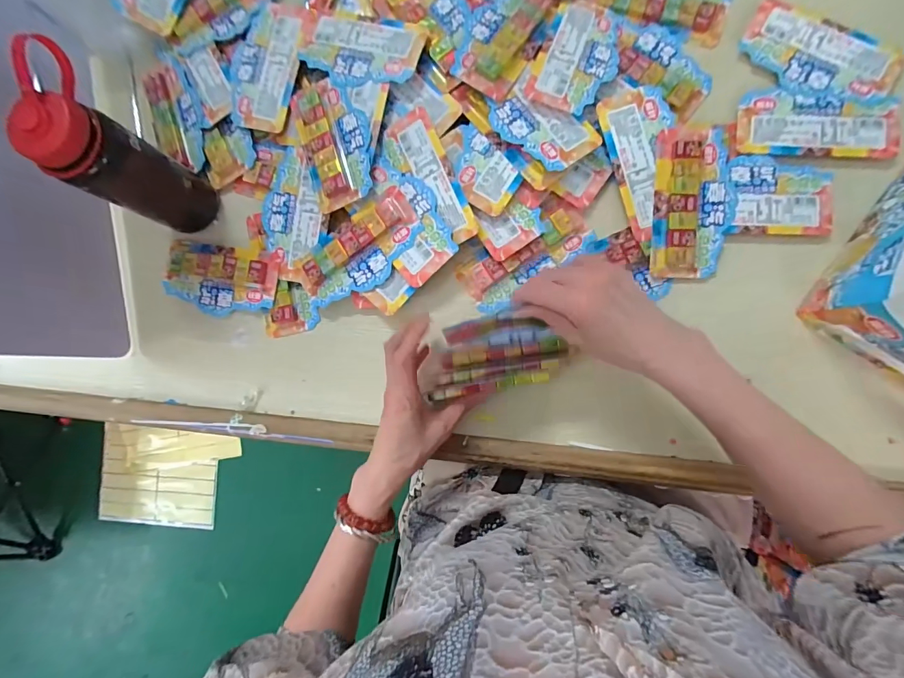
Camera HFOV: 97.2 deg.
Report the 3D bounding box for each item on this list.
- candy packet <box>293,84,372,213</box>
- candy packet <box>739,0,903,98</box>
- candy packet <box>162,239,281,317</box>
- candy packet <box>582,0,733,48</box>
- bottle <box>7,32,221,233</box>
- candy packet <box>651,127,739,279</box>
[{"bbox_3d":[-0.124,-0.213,0.422,0.072,0.011,0.140,-17,87,5],"label":"candy packet"},{"bbox_3d":[0.372,-0.287,0.407,0.146,0.007,0.081,29,92,6],"label":"candy packet"},{"bbox_3d":[-0.268,-0.068,0.457,0.142,0.011,0.077,10,90,6],"label":"candy packet"},{"bbox_3d":[0.221,-0.367,0.423,0.145,0.013,0.074,21,91,6],"label":"candy packet"},{"bbox_3d":[-0.306,-0.172,0.374,0.058,0.167,0.093,-29,86,5],"label":"bottle"},{"bbox_3d":[0.244,-0.136,0.398,0.079,0.017,0.146,0,89,6],"label":"candy packet"}]

